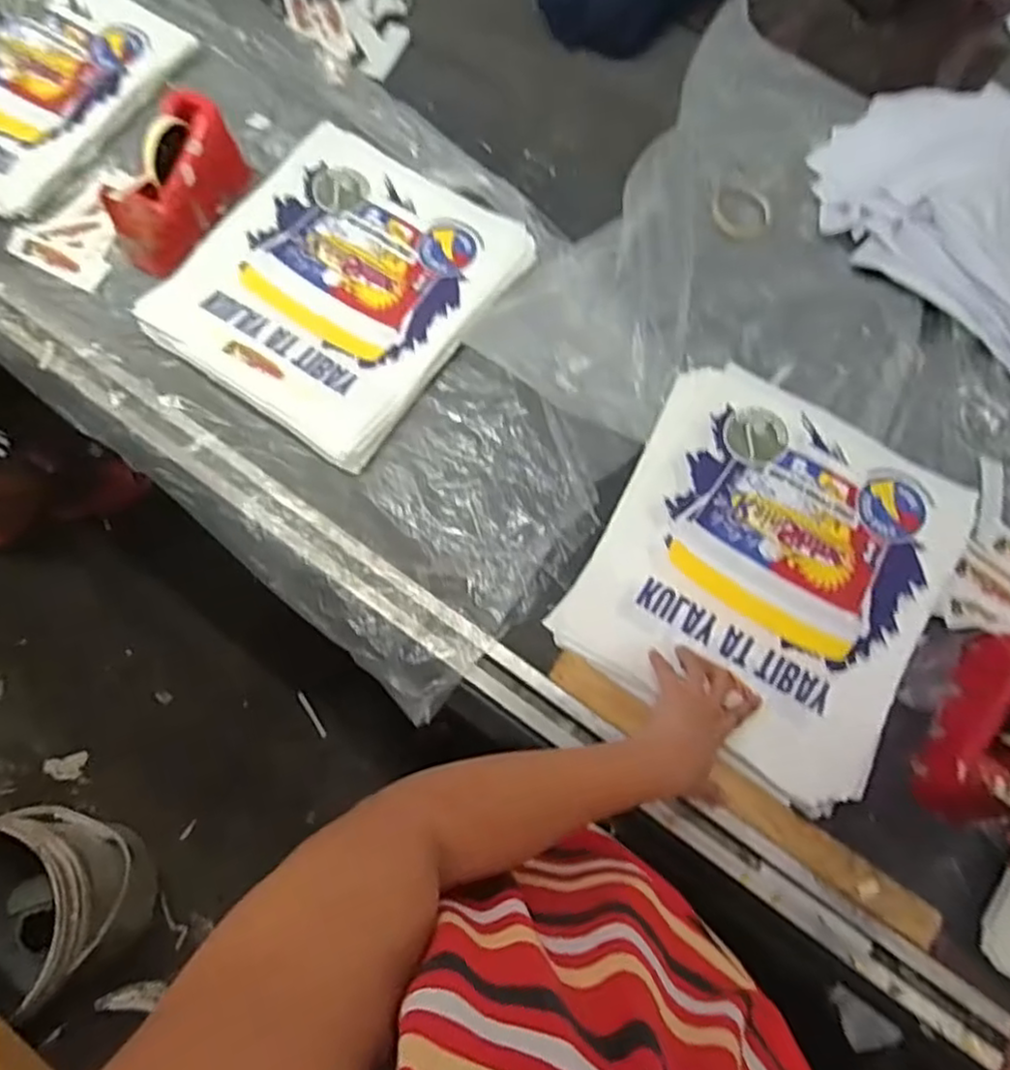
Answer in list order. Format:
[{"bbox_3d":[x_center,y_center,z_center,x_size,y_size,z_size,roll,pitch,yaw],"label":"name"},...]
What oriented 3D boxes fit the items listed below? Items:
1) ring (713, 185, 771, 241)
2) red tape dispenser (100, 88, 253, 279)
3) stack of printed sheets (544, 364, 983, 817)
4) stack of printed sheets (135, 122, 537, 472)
[{"bbox_3d":[0.321,-0.436,0.938,0.085,0.015,0.082,1,73,-2],"label":"ring"},{"bbox_3d":[-0.407,-0.437,0.869,0.094,0.083,0.206,25,74,6],"label":"red tape dispenser"},{"bbox_3d":[0.287,0.032,0.769,0.347,0.038,0.397,30,74,7],"label":"stack of printed sheets"},{"bbox_3d":[-0.203,-0.323,0.859,0.342,0.038,0.397,34,75,8],"label":"stack of printed sheets"}]

